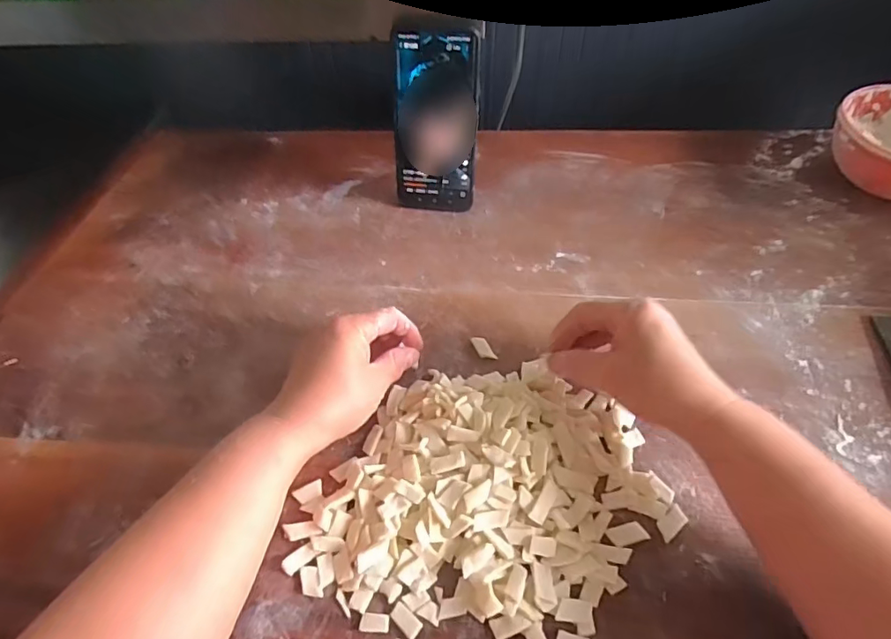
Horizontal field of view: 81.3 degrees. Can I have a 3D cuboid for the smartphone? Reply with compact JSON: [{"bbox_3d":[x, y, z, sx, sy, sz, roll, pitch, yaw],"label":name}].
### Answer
[{"bbox_3d":[-0.009,-0.184,0.495,0.082,0.165,0.010,12,39,11],"label":"smartphone"}]

